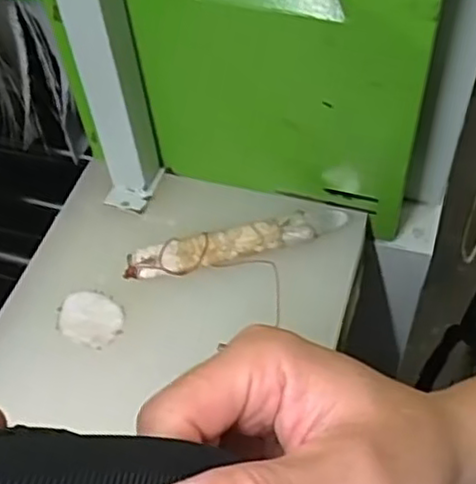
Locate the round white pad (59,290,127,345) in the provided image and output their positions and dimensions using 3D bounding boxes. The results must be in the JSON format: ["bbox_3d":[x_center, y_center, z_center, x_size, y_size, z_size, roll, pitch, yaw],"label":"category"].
[{"bbox_3d":[-0.105,0.053,0.491,0.048,0.004,0.038,22,58,17],"label":"round white pad"}]

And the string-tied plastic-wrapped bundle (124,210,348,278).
[{"bbox_3d":[0.000,0.003,0.518,0.164,0.018,0.027,-11,55,-6],"label":"string-tied plastic-wrapped bundle"}]

